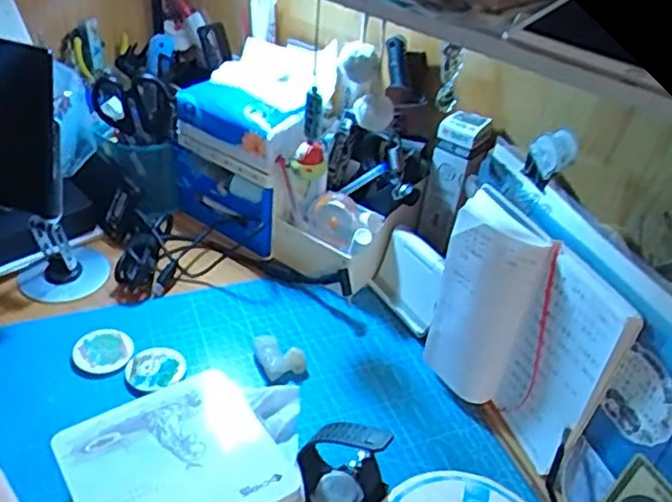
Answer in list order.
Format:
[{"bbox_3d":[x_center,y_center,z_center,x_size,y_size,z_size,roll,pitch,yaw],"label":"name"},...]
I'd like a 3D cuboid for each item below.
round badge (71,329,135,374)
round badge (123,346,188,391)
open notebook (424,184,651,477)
[{"bbox_3d":[-0.232,0.099,0.667,0.057,0.009,0.052,4,37,-3],"label":"round badge"},{"bbox_3d":[-0.177,0.114,0.654,0.052,0.009,0.055,2,42,-1],"label":"round badge"},{"bbox_3d":[0.150,0.078,0.587,0.050,0.202,0.180,-14,41,-24],"label":"open notebook"}]

